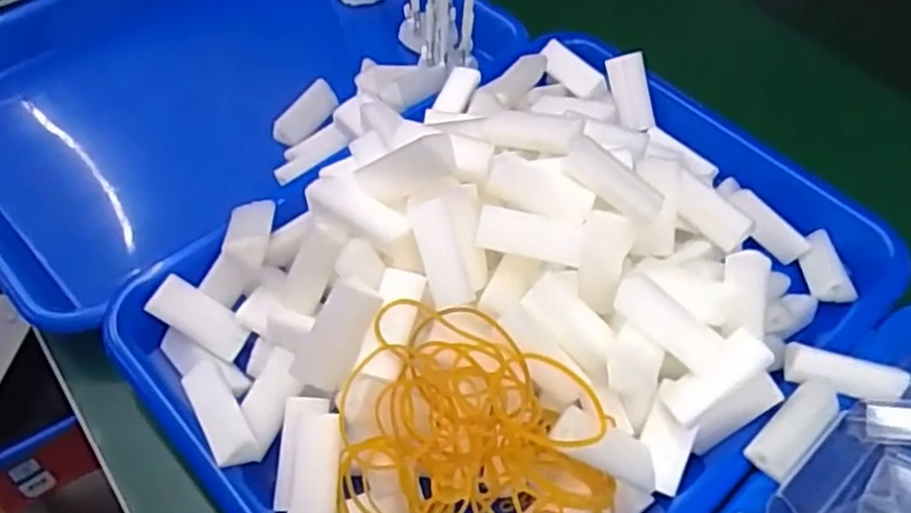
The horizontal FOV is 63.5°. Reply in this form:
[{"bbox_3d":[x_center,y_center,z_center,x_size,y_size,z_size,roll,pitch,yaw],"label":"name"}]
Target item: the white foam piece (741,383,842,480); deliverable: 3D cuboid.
[{"bbox_3d":[0.140,0.073,0.305,0.048,0.014,0.018,-38,50,-22],"label":"white foam piece"}]

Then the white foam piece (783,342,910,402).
[{"bbox_3d":[0.167,0.050,0.315,0.047,0.012,0.014,16,54,10],"label":"white foam piece"}]

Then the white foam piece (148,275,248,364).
[{"bbox_3d":[-0.116,0.027,0.335,0.045,0.011,0.020,36,56,-9],"label":"white foam piece"}]

